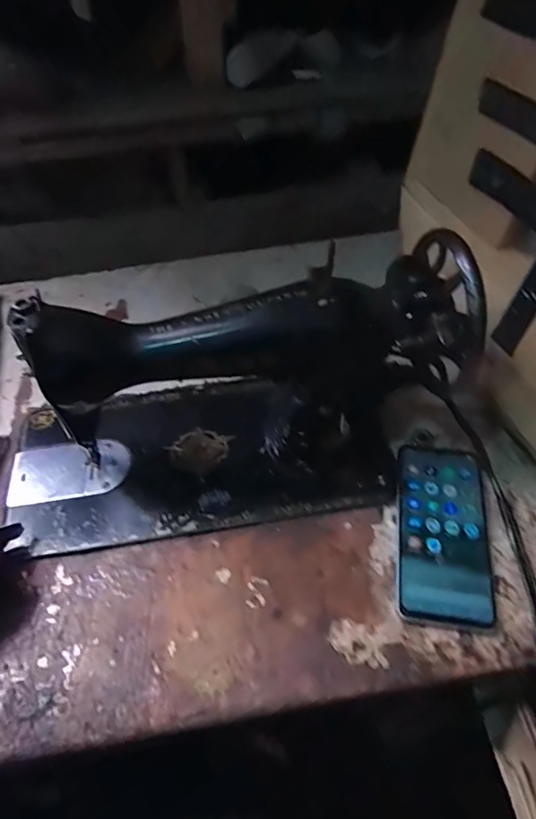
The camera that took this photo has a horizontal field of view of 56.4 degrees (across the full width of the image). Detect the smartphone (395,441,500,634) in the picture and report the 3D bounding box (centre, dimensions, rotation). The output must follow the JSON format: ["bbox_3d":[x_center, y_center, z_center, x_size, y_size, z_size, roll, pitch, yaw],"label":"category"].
[{"bbox_3d":[0.155,0.105,0.445,0.078,0.012,0.167,7,52,8],"label":"smartphone"}]

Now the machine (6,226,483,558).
[{"bbox_3d":[-0.044,-0.020,0.440,0.393,0.188,0.166,-8,52,-4],"label":"machine"}]

